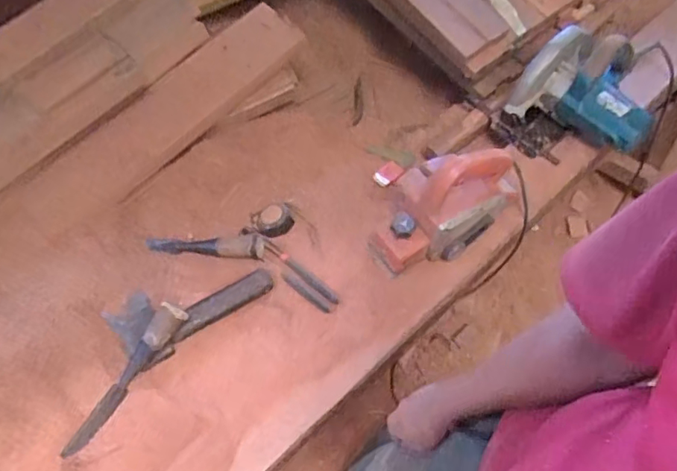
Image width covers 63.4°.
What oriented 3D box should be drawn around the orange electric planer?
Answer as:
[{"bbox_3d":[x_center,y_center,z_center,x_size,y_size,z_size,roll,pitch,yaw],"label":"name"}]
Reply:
[{"bbox_3d":[0.172,-0.063,0.875,0.144,0.150,0.271,40,66,21],"label":"orange electric planer"}]

